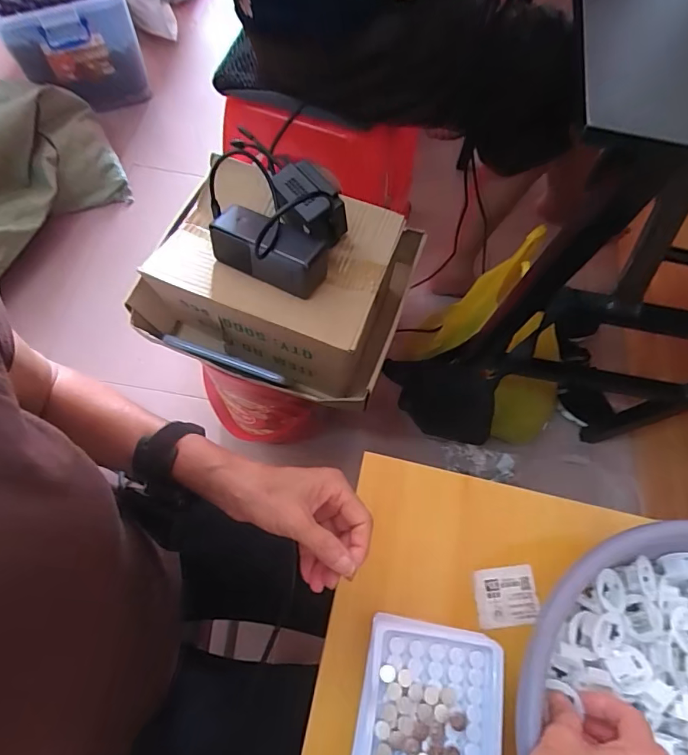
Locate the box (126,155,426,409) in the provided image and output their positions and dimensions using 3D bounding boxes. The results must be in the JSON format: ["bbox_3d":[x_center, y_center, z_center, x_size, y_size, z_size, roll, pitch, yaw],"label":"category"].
[{"bbox_3d":[-0.088,-0.118,0.614,0.318,0.149,0.241,21,68,5],"label":"box"}]

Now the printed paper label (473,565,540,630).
[{"bbox_3d":[0.150,0.202,0.435,0.058,0.004,0.049,-4,68,-5],"label":"printed paper label"}]

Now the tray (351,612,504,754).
[{"bbox_3d":[0.062,0.252,0.337,0.103,0.014,0.134,11,67,1],"label":"tray"}]

